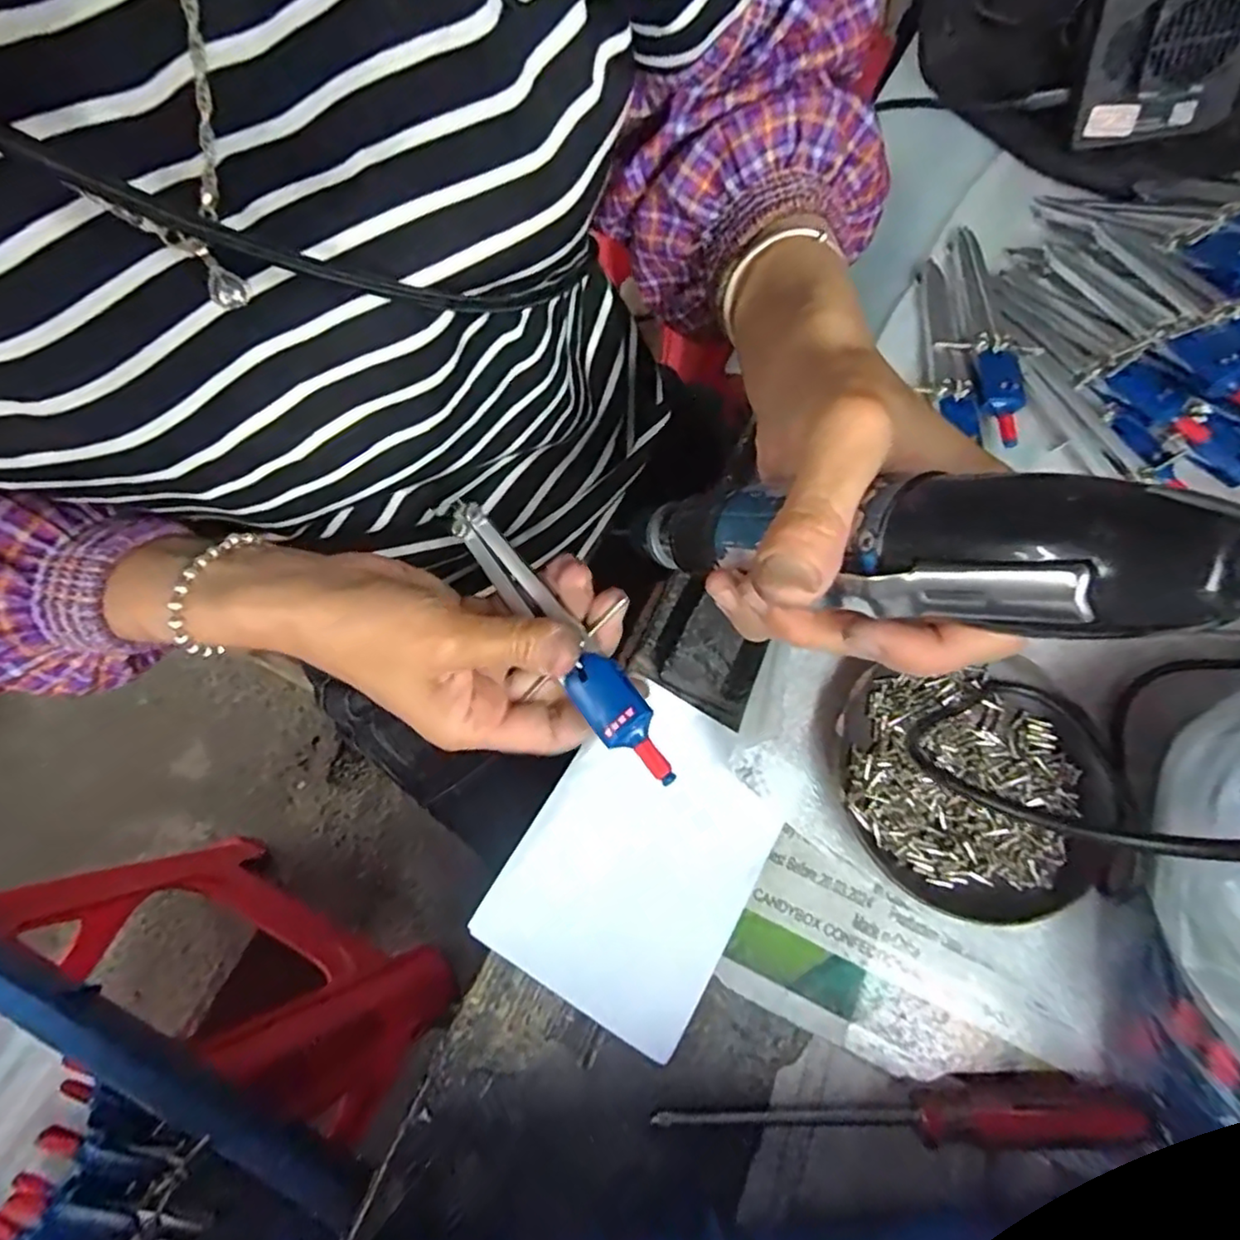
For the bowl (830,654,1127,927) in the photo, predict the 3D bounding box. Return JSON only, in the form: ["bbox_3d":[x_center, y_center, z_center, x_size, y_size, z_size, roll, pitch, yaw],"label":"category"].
[{"bbox_3d":[0.153,0.074,0.291,0.114,0.021,0.103,-5,70,-3],"label":"bowl"}]

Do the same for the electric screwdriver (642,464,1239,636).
[{"bbox_3d":[0.069,-0.020,0.187,0.035,0.224,0.034,-48,119,-15],"label":"electric screwdriver"}]

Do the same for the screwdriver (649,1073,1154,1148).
[{"bbox_3d":[0.105,0.186,0.250,0.178,0.022,0.017,-1,70,-1],"label":"screwdriver"}]

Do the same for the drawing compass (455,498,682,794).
[{"bbox_3d":[-0.027,0.004,0.271,0.020,0.011,0.148,-34,68,-12],"label":"drawing compass"}]

